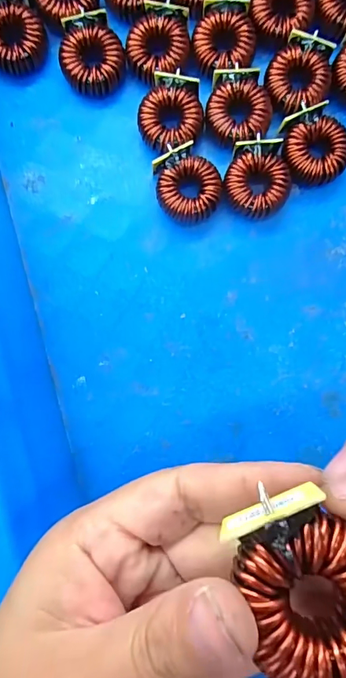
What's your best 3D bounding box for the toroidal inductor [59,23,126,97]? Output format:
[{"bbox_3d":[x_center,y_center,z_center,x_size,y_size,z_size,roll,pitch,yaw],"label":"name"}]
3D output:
[{"bbox_3d":[-0.047,-0.162,0.247,0.035,0.019,0.034,0,87,1],"label":"toroidal inductor"}]

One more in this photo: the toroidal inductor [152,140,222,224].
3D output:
[{"bbox_3d":[0.009,-0.086,0.241,0.036,0.019,0.042,-10,87,1],"label":"toroidal inductor"}]

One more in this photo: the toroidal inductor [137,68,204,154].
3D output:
[{"bbox_3d":[-0.001,-0.127,0.244,0.035,0.020,0.042,-1,87,1],"label":"toroidal inductor"}]

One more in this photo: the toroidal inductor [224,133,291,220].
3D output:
[{"bbox_3d":[0.048,-0.091,0.240,0.035,0.019,0.039,7,88,1],"label":"toroidal inductor"}]

